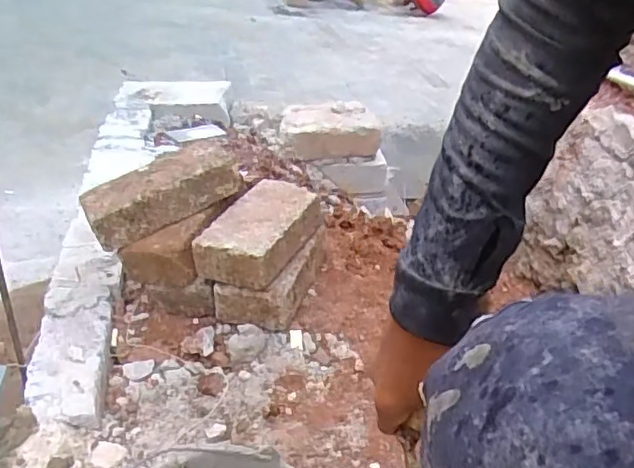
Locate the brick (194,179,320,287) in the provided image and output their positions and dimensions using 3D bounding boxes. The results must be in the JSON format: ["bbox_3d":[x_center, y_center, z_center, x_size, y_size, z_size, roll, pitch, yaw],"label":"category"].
[{"bbox_3d":[-0.077,-0.007,0.843,0.110,0.056,0.198,12,33,20],"label":"brick"}]

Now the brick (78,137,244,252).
[{"bbox_3d":[-0.218,-0.063,0.841,0.209,0.062,0.093,-28,38,-16],"label":"brick"}]

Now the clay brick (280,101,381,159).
[{"bbox_3d":[0.029,-0.303,1.773,0.291,0.117,0.151,-11,32,-16],"label":"clay brick"}]

